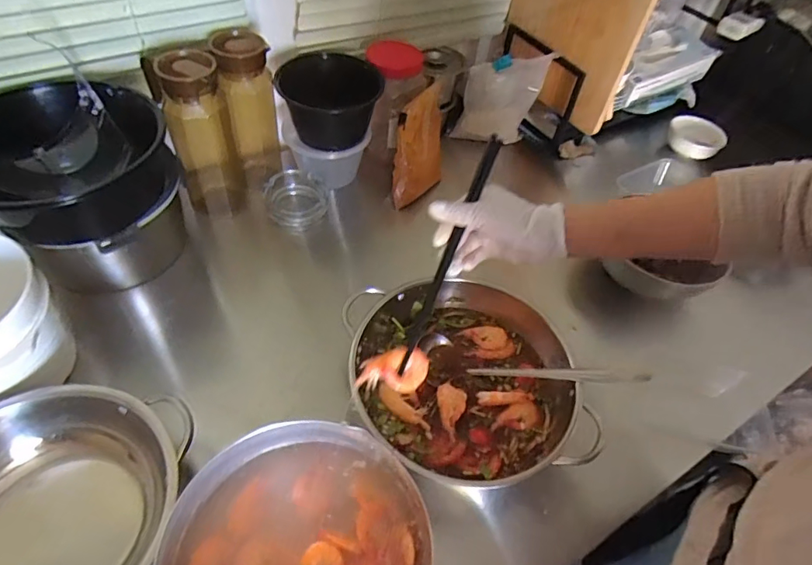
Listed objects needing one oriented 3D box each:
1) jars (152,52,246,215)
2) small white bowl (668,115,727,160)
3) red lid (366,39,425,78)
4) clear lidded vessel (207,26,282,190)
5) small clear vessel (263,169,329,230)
[{"bbox_3d":[-0.297,-0.202,0.725,0.082,0.257,0.077,-14,54,-16],"label":"jars"},{"bbox_3d":[0.618,-0.312,1.046,0.109,0.037,0.103,13,51,5],"label":"small white bowl"},{"bbox_3d":[-0.017,-0.372,0.809,0.087,0.025,0.085,3,51,-4],"label":"red lid"},{"bbox_3d":[-0.244,-0.259,0.771,0.076,0.249,0.087,-4,52,-9],"label":"clear lidded vessel"},{"bbox_3d":[-0.183,-0.135,0.826,0.096,0.064,0.096,3,51,-4],"label":"small clear vessel"}]

